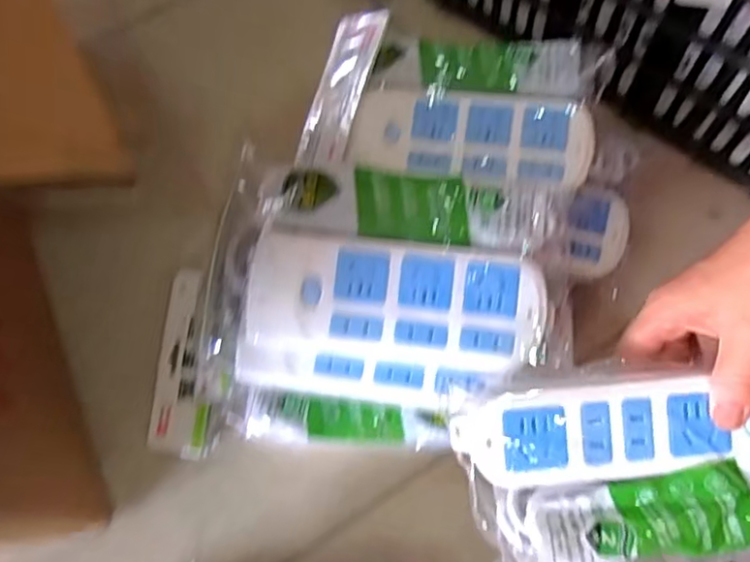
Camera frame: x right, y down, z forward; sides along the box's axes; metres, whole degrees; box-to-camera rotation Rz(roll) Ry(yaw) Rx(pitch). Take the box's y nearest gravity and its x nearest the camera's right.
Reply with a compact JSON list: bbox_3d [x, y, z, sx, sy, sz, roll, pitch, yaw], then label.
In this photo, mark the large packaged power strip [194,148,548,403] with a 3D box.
[{"bbox_3d":[0.000,0.001,0.441,0.219,0.073,0.142,7,67,4],"label":"large packaged power strip"}]

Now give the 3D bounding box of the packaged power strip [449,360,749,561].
[{"bbox_3d":[0.163,0.104,0.363,0.226,0.032,0.112,-3,89,0],"label":"packaged power strip"}]

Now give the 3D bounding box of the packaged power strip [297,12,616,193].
[{"bbox_3d":[0.059,-0.139,0.505,0.219,0.037,0.125,8,67,5],"label":"packaged power strip"}]

